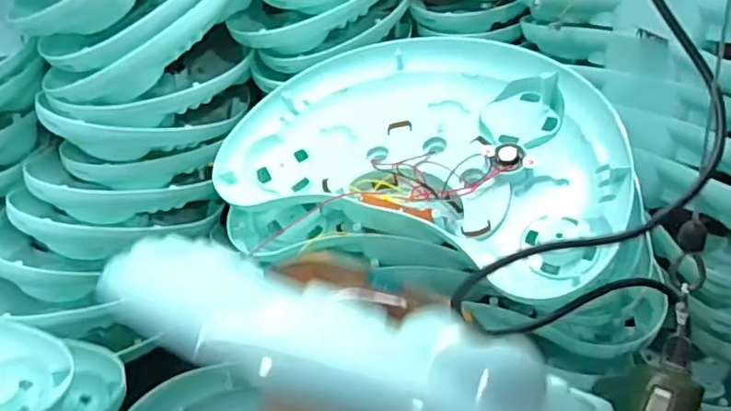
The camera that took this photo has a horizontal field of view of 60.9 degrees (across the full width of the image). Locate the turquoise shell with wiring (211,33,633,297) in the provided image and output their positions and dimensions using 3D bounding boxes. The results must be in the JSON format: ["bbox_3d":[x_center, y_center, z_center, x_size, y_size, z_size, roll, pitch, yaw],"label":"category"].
[{"bbox_3d":[0.057,-0.051,0.533,0.341,0.060,0.217,19,65,27],"label":"turquoise shell with wiring"}]

